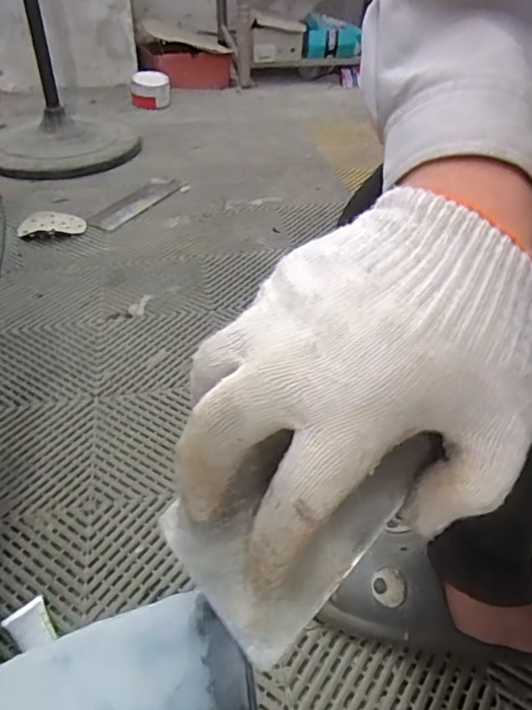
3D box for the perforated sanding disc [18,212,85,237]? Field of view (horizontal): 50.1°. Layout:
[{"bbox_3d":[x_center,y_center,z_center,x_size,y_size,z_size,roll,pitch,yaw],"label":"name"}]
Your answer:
[{"bbox_3d":[-0.474,-0.292,1.257,0.140,0.015,0.100,-15,41,-18],"label":"perforated sanding disc"}]

